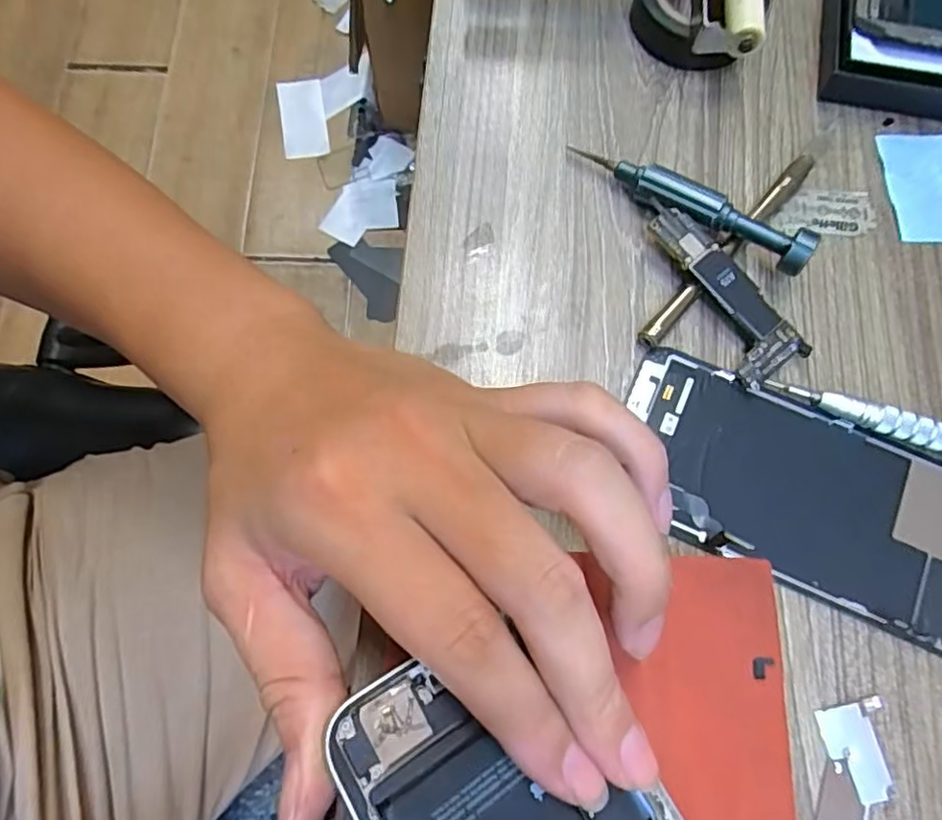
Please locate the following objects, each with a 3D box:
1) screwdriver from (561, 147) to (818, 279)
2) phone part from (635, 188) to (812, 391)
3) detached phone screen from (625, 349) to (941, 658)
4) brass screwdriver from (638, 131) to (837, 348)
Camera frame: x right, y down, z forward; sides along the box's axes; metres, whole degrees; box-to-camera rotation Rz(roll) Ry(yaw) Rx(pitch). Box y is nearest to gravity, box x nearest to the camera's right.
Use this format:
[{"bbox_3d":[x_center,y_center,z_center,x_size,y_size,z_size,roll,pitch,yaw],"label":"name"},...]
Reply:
[{"bbox_3d":[0.087,-0.084,0.259,0.103,0.024,0.013,31,75,8],"label":"screwdriver"},{"bbox_3d":[0.092,-0.050,0.252,0.028,0.007,0.089,-39,82,-4],"label":"phone part"},{"bbox_3d":[0.123,0.032,0.239,0.139,0.006,0.067,24,75,6],"label":"detached phone screen"},{"bbox_3d":[0.114,-0.074,0.265,0.008,0.009,0.132,41,77,11],"label":"brass screwdriver"}]

